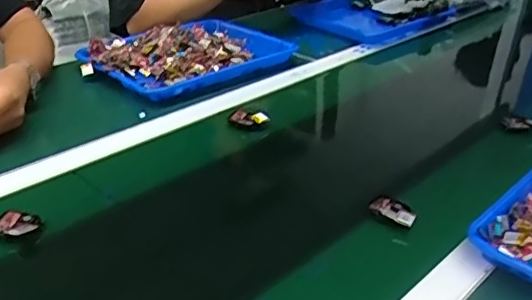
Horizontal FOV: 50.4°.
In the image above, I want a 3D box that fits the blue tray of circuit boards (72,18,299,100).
[{"bbox_3d":[-0.135,-0.178,1.014,0.227,0.043,0.344,27,37,36],"label":"blue tray of circuit boards"}]

